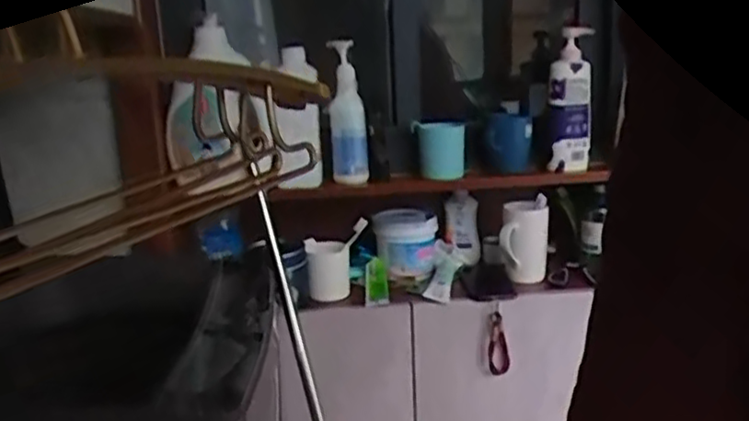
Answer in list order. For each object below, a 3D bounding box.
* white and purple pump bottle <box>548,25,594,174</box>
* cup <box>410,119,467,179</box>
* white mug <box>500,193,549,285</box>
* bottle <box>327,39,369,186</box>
[{"bbox_3d":[0.350,-0.198,1.218,0.070,0.246,0.058,1,14,15],"label":"white and purple pump bottle"},{"bbox_3d":[0.116,-0.112,1.237,0.092,0.101,0.093,-1,14,5],"label":"cup"},{"bbox_3d":[0.284,0.059,1.286,0.081,0.161,0.073,2,14,16],"label":"white mug"},{"bbox_3d":[-0.047,-0.171,1.204,0.064,0.245,0.066,-2,14,0],"label":"bottle"}]

